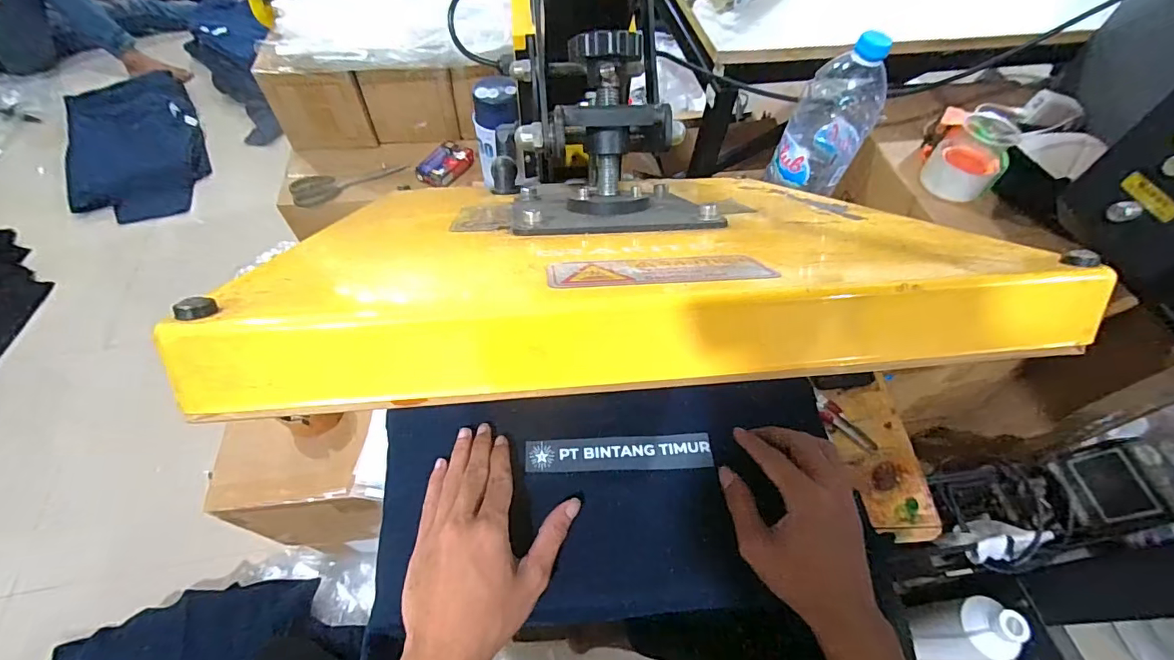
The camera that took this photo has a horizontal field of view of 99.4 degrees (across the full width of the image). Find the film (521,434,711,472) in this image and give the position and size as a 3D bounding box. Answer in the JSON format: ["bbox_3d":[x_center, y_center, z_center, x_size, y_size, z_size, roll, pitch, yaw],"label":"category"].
[{"bbox_3d":[0.029,0.110,0.442,0.162,0.006,0.030,-2,70,-4],"label":"film"}]

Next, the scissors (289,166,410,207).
[{"bbox_3d":[-0.412,-0.262,0.865,0.191,0.029,0.045,-22,61,-16],"label":"scissors"}]

